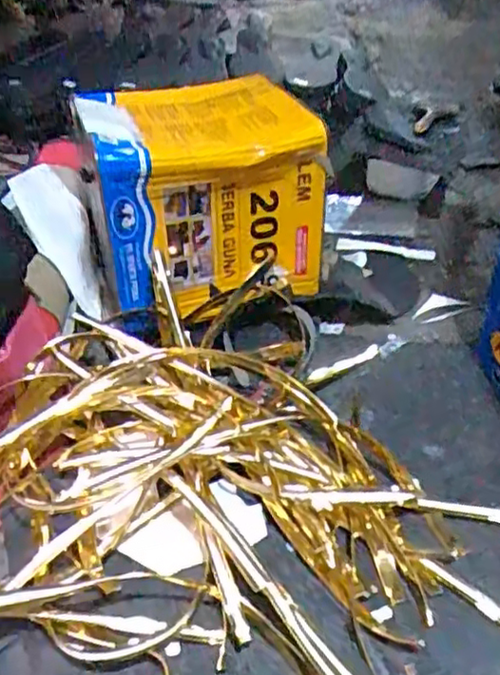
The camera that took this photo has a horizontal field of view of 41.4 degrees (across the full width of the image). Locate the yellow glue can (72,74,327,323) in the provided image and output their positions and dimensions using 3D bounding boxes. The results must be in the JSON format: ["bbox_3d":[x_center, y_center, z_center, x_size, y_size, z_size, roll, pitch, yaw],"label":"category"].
[{"bbox_3d":[-0.063,-0.183,0.838,0.266,0.209,0.216,-14,39,-12],"label":"yellow glue can"}]

